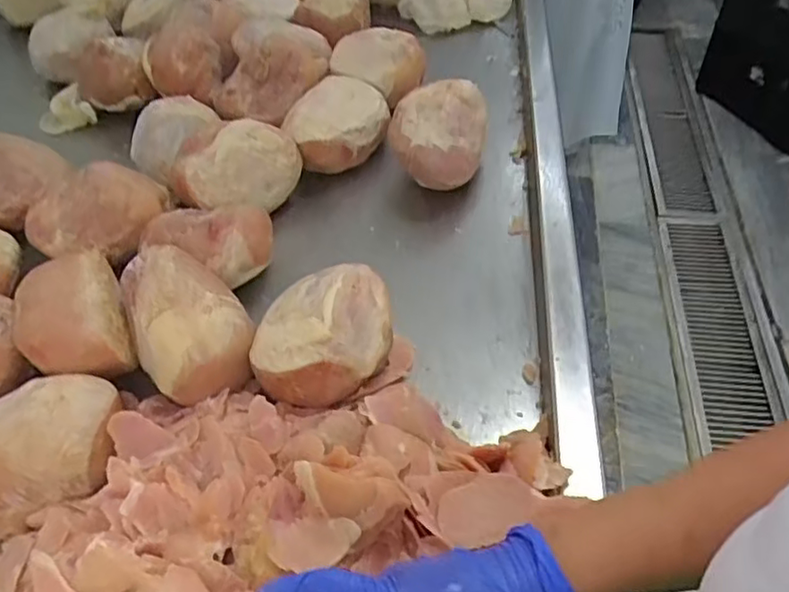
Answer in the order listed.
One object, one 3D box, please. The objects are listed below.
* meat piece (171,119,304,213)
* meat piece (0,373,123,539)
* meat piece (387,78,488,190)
[{"bbox_3d":[-0.187,-0.155,0.783,0.148,0.076,0.086,-25,52,-18],"label":"meat piece"},{"bbox_3d":[-0.308,0.121,0.547,0.142,0.068,0.122,-11,49,-8],"label":"meat piece"},{"bbox_3d":[0.053,-0.195,0.782,0.118,0.082,0.113,1,48,4],"label":"meat piece"}]

